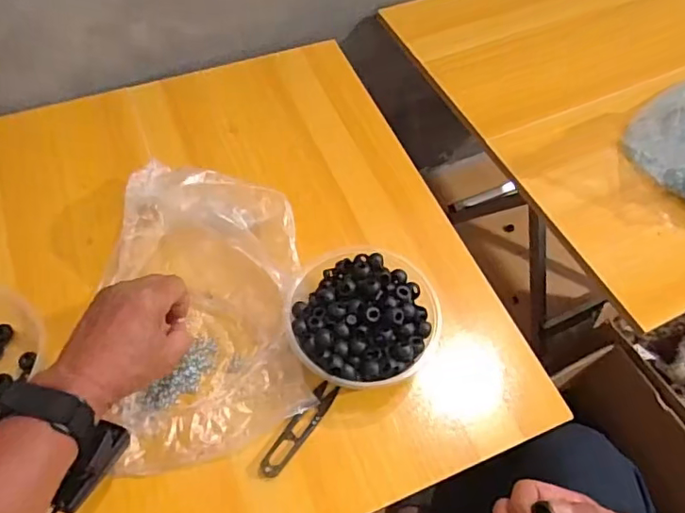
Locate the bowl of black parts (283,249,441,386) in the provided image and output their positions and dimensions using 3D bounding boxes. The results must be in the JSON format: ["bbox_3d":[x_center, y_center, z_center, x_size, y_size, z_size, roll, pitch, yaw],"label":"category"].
[{"bbox_3d":[0.015,0.058,0.537,0.142,0.062,0.143,1,58,-2],"label":"bowl of black parts"}]

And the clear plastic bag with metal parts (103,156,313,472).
[{"bbox_3d":[-0.141,0.039,0.541,0.192,0.062,0.297,-6,59,-7],"label":"clear plastic bag with metal parts"}]

